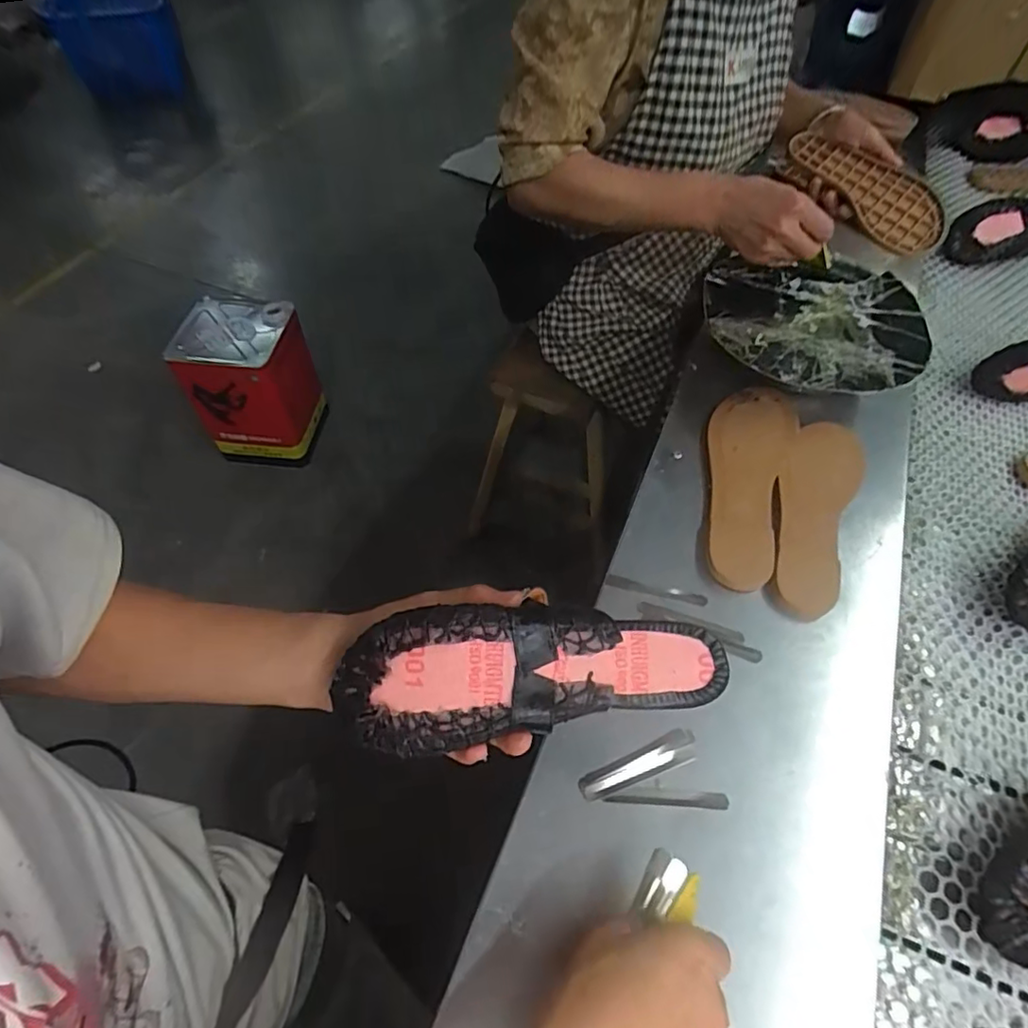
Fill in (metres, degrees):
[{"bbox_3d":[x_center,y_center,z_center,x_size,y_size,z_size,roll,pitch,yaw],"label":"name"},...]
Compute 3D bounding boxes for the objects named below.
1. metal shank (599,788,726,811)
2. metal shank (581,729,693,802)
[{"bbox_3d":[0.110,0.204,0.417,0.087,0.005,0.011,4,56,0],"label":"metal shank"},{"bbox_3d":[0.093,0.186,0.428,0.093,0.004,0.023,-17,58,-14],"label":"metal shank"}]

